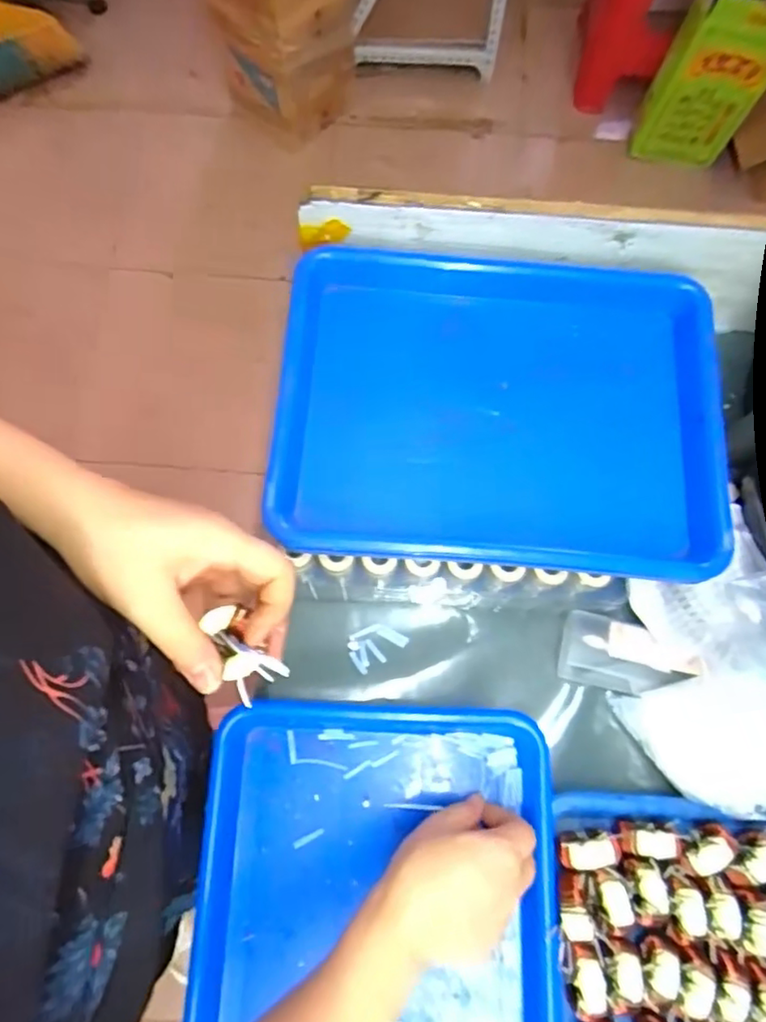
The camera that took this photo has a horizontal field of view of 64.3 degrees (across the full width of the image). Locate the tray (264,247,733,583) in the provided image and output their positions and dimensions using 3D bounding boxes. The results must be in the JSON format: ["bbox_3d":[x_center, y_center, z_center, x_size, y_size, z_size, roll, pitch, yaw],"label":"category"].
[{"bbox_3d":[0.089,-0.077,0.475,0.331,0.044,0.245,4,73,1],"label":"tray"}]

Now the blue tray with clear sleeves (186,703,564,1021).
[{"bbox_3d":[-0.005,0.311,0.422,0.246,0.038,0.332,1,73,0],"label":"blue tray with clear sleeves"}]

